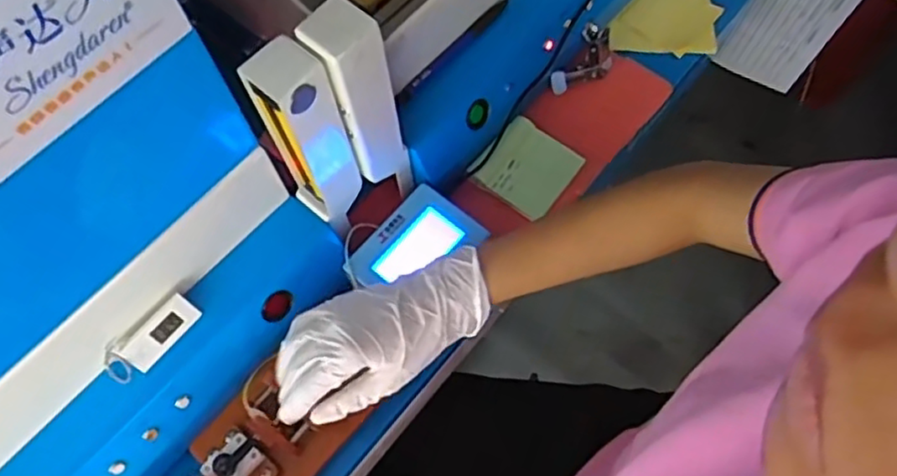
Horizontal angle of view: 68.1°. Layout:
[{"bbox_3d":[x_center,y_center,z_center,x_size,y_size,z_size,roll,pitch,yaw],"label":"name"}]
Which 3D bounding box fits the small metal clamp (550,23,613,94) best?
[{"bbox_3d":[0.128,-0.165,0.621,0.035,0.033,0.065,35,72,16],"label":"small metal clamp"}]

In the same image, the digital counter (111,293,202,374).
[{"bbox_3d":[-0.207,0.067,0.476,0.057,0.026,0.014,-50,32,-19],"label":"digital counter"}]

